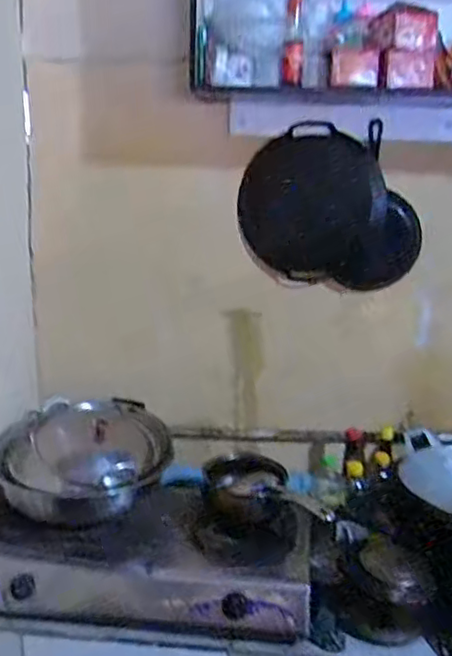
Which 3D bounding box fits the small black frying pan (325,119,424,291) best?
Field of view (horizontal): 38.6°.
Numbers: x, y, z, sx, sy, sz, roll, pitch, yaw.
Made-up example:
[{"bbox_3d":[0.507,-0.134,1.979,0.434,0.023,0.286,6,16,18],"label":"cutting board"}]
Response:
[{"bbox_3d":[0.340,-0.270,1.460,0.199,0.347,0.082,2,14,5],"label":"small black frying pan"}]

